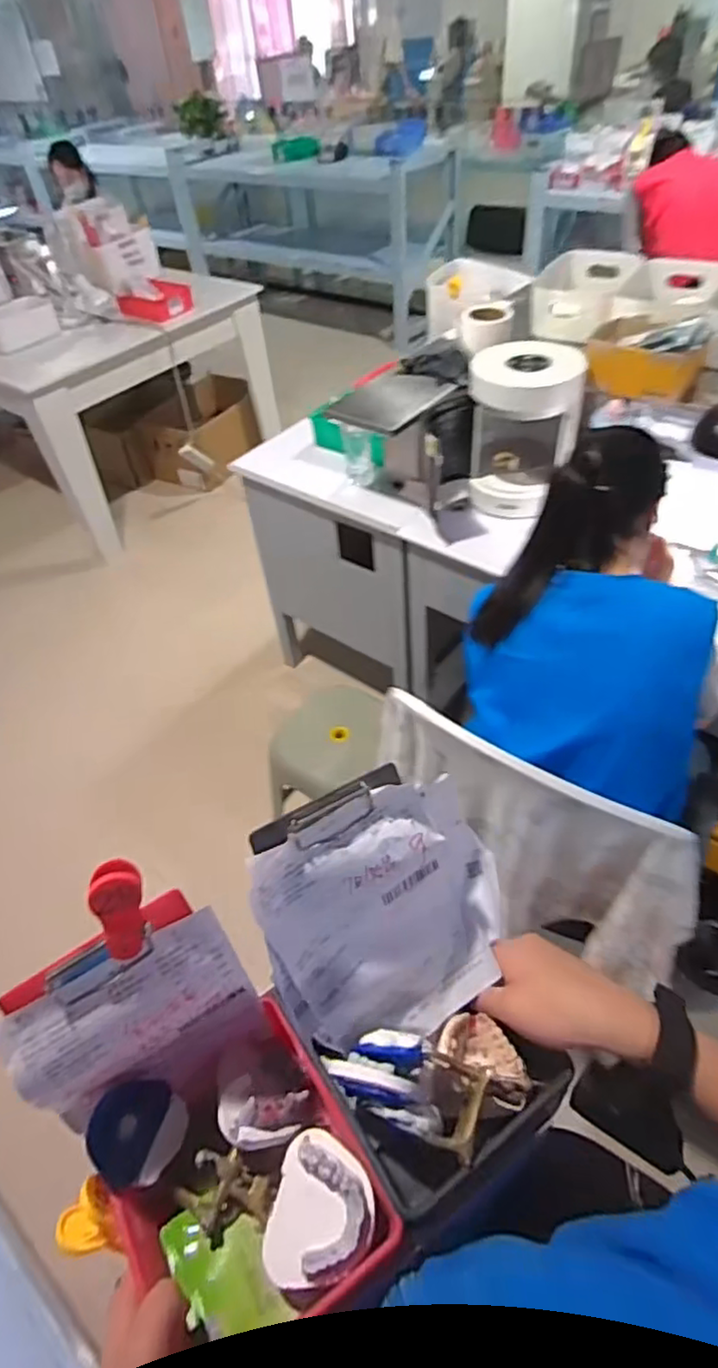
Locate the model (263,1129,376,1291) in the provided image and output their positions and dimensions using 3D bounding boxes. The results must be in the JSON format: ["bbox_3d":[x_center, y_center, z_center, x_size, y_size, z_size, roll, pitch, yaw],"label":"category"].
[{"bbox_3d":[-0.024,0.343,0.415,0.067,0.022,0.078,9,48,14],"label":"model"}]

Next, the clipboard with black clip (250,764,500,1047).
[{"bbox_3d":[0.026,0.168,0.478,0.194,0.194,0.029,-21,14,-27],"label":"clipboard with black clip"}]

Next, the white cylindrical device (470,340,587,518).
[{"bbox_3d":[0.371,-0.575,1.448,0.232,0.304,0.221,7,48,12],"label":"white cylindrical device"}]

